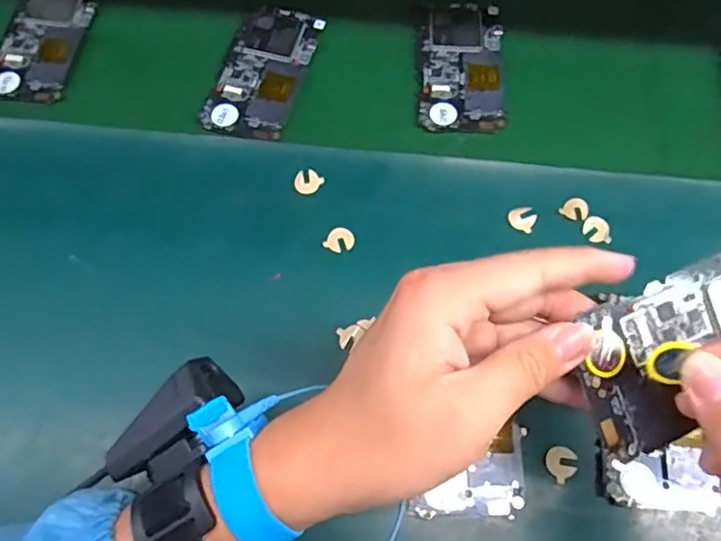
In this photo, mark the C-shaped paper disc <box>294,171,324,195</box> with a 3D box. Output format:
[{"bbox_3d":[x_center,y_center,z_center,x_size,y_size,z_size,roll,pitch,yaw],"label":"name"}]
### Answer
[{"bbox_3d":[-0.037,-0.062,0.423,0.018,0.004,0.017,2,79,-10],"label":"C-shaped paper disc"}]

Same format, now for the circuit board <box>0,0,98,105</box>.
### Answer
[{"bbox_3d":[-0.254,-0.189,0.489,0.067,0.011,0.121,13,67,1],"label":"circuit board"}]

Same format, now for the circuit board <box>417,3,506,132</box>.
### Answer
[{"bbox_3d":[0.079,-0.161,0.470,0.065,0.006,0.117,5,67,-3],"label":"circuit board"}]

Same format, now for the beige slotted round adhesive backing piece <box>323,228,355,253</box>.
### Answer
[{"bbox_3d":[-0.014,-0.020,0.408,0.019,0.004,0.017,21,86,6],"label":"beige slotted round adhesive backing piece"}]

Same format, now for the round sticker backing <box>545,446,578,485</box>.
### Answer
[{"bbox_3d":[0.118,0.113,0.354,0.017,0.004,0.018,-2,72,5],"label":"round sticker backing"}]

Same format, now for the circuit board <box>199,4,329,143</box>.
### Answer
[{"bbox_3d":[-0.074,-0.158,0.473,0.064,0.010,0.123,18,67,3],"label":"circuit board"}]

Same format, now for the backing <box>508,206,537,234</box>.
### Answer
[{"bbox_3d":[0.110,-0.036,0.410,0.018,0.004,0.017,-1,81,7],"label":"backing"}]

